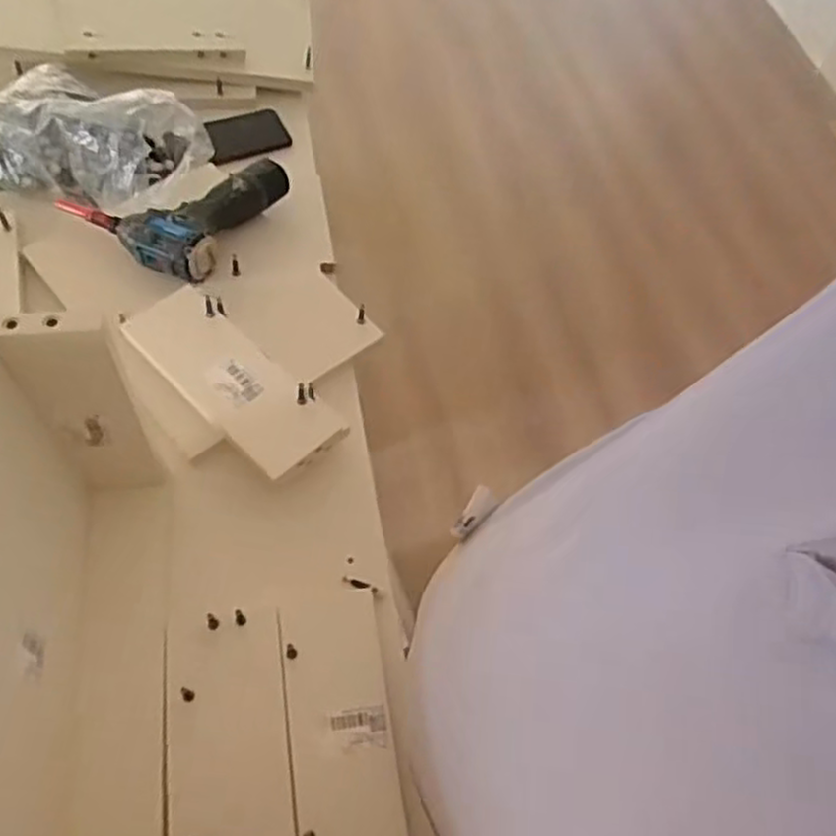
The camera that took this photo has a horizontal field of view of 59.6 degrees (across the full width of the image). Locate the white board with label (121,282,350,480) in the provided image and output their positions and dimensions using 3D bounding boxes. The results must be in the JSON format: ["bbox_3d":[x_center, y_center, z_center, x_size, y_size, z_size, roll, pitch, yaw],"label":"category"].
[{"bbox_3d":[-0.184,-0.043,0.717,0.237,0.014,0.090,40,58,15],"label":"white board with label"}]

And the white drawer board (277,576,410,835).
[{"bbox_3d":[-0.064,0.256,0.605,0.085,0.012,0.238,-5,61,-11],"label":"white drawer board"}]

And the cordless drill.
[{"bbox_3d":[-0.279,-0.257,0.828,0.204,0.058,0.192,31,61,10],"label":"cordless drill"}]

